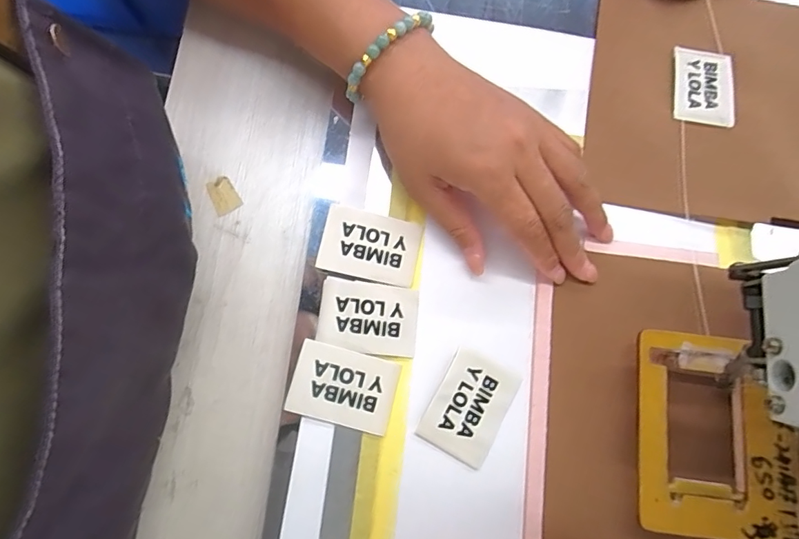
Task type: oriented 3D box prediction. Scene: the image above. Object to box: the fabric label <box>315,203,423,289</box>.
[{"bbox_3d":[-0.018,-0.013,0.282,0.058,0.005,0.040,14,81,-4],"label":"fabric label"}]

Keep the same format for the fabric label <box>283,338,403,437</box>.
[{"bbox_3d":[-0.032,0.067,0.265,0.057,0.008,0.041,16,75,-1],"label":"fabric label"}]

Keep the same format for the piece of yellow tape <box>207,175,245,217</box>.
[{"bbox_3d":[-0.117,-0.049,0.309,0.017,0.004,0.024,-31,81,-11],"label":"piece of yellow tape"}]

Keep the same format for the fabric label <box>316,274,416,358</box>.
[{"bbox_3d":[-0.019,0.028,0.273,0.057,0.004,0.040,10,75,-2],"label":"fabric label"}]

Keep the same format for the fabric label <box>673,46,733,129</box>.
[{"bbox_3d":[0.209,-0.126,0.322,0.040,0.005,0.056,8,76,3],"label":"fabric label"}]

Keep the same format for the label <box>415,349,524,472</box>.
[{"bbox_3d":[0.040,0.079,0.267,0.041,0.004,0.055,30,77,0],"label":"label"}]

